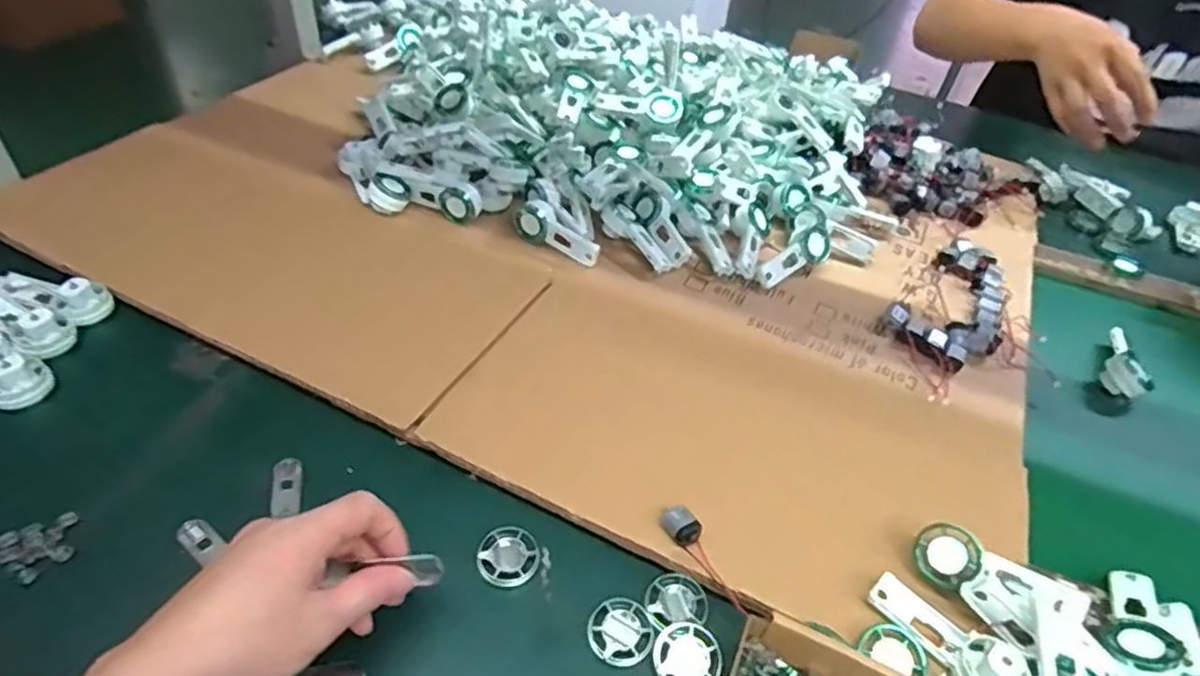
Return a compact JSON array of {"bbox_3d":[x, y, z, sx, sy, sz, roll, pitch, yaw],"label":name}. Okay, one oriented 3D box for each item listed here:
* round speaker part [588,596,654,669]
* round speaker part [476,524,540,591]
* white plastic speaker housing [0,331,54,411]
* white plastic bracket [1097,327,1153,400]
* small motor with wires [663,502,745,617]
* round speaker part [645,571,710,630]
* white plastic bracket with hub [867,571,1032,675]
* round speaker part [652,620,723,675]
[{"bbox_3d":[0.014,0.180,0.429,0.039,0.006,0.039,3,44,-3],"label":"round speaker part"},{"bbox_3d":[-0.060,0.143,0.458,0.038,0.007,0.041,3,44,-3],"label":"round speaker part"},{"bbox_3d":[-0.450,0.020,0.522,0.090,0.032,0.040,30,49,23],"label":"white plastic speaker housing"},{"bbox_3d":[0.492,0.020,0.647,0.037,0.029,0.083,30,49,23],"label":"white plastic bracket"},{"bbox_3d":[0.068,0.143,0.451,0.018,0.014,0.077,-27,71,-28],"label":"small motor with wires"},{"bbox_3d":[0.049,0.167,0.444,0.039,0.009,0.035,0,44,-7],"label":"round speaker part"},{"bbox_3d":[0.207,0.176,0.412,0.034,0.019,0.093,-29,54,-31],"label":"white plastic bracket with hub"},{"bbox_3d":[0.052,0.192,0.416,0.039,0.010,0.040,3,44,-3],"label":"round speaker part"}]

